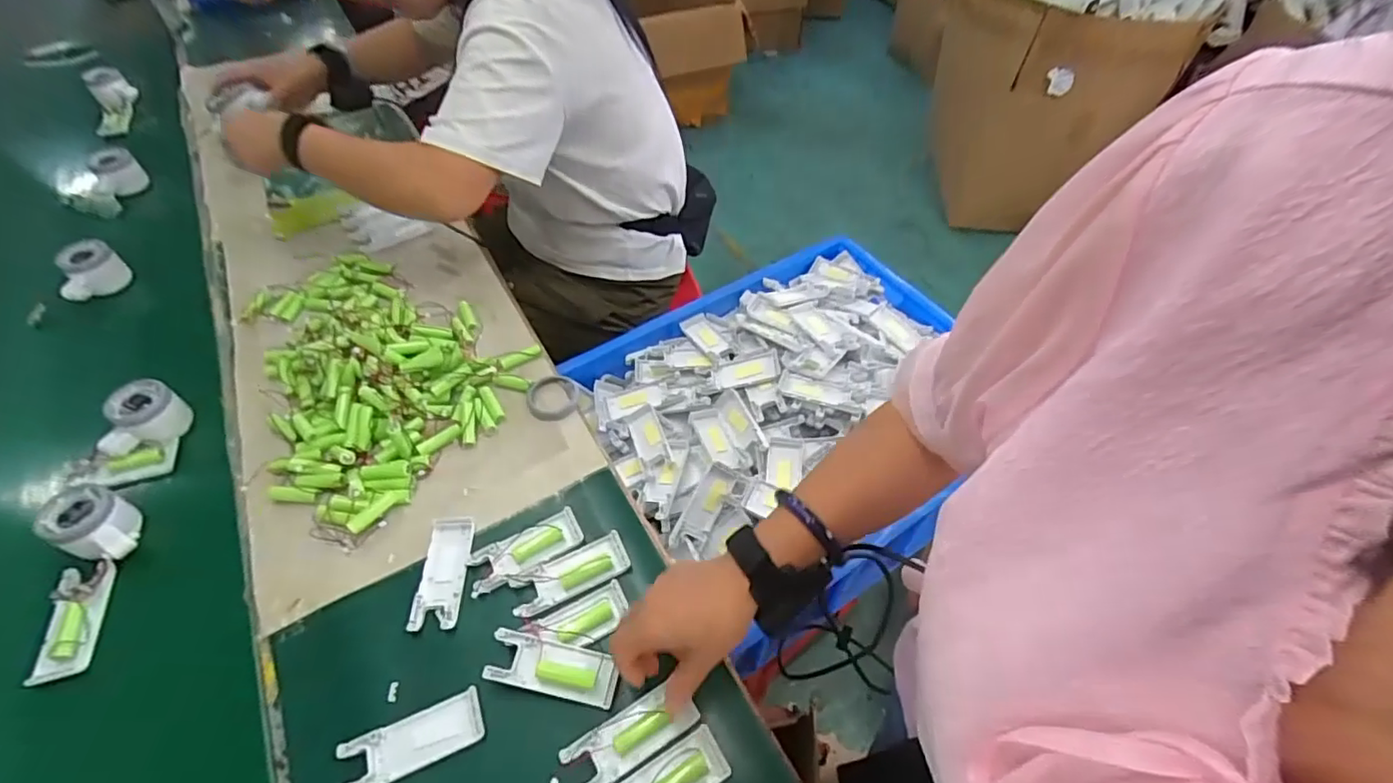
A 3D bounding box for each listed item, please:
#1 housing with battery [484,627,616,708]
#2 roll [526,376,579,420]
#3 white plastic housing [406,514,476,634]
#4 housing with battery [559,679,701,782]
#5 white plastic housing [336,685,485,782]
[{"bbox_3d":[-0.118,0.228,0.495,0.103,0.022,0.040,9,52,7],"label":"housing with battery"},{"bbox_3d":[-0.164,0.007,0.684,0.061,0.013,0.060,0,51,0],"label":"roll"},{"bbox_3d":[-0.235,0.167,0.554,0.042,0.006,0.103,-3,51,-2],"label":"white plastic housing"},{"bbox_3d":[-0.051,0.267,0.465,0.104,0.012,0.042,-24,55,-16],"label":"housing with battery"},{"bbox_3d":[-0.224,0.276,0.472,0.105,0.007,0.042,-20,54,-15],"label":"white plastic housing"}]

